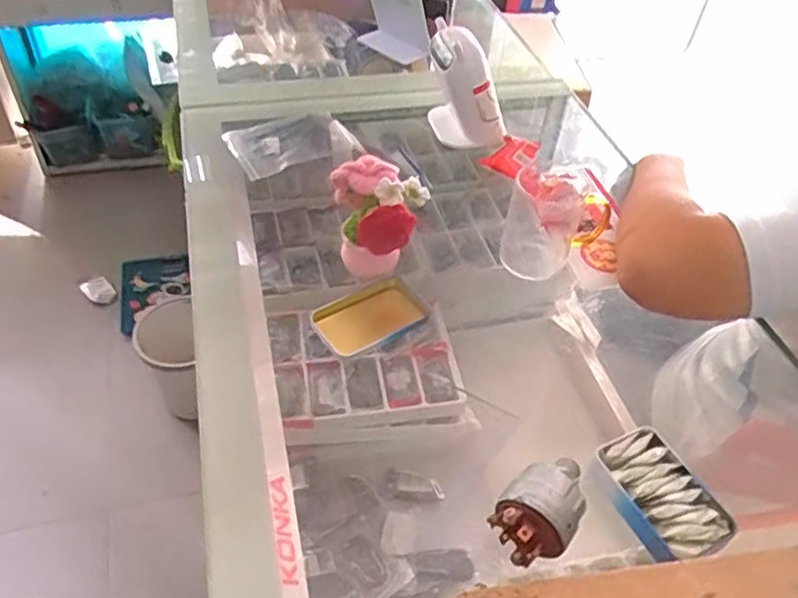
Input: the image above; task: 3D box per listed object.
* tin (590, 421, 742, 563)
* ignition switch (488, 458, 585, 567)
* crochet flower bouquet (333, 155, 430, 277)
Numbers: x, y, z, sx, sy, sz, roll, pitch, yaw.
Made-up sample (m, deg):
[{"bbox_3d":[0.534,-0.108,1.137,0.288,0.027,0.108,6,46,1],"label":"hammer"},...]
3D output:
[{"bbox_3d":[0.195,0.148,0.503,0.068,0.019,0.100,-18,50,-21],"label":"tin"},{"bbox_3d":[0.106,0.147,0.476,0.053,0.042,0.084,31,51,23],"label":"ignition switch"},{"bbox_3d":[-0.023,-0.079,0.654,0.084,0.114,0.080,2,46,-3],"label":"crochet flower bouquet"}]

